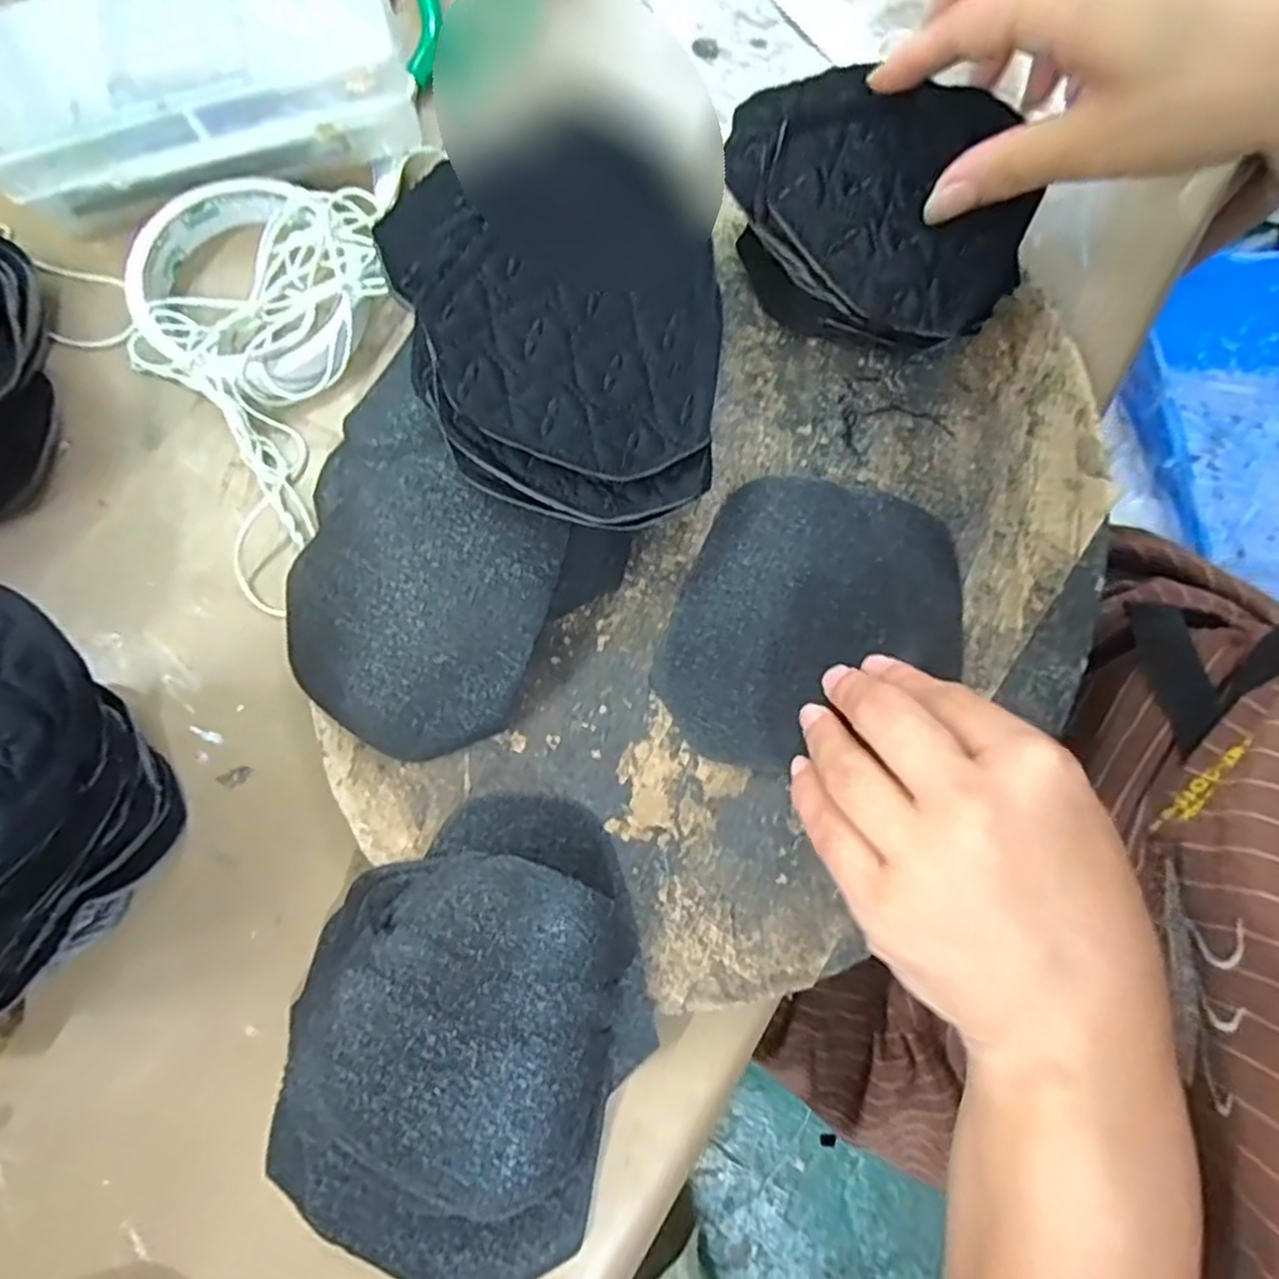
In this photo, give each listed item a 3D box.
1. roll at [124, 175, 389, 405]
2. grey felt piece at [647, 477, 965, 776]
[{"bbox_3d":[-0.151,-0.141,0.295,0.090,0.022,0.089,1,78,-3],"label":"roll"},{"bbox_3d":[0.067,-0.005,0.278,0.101,0.006,0.115,22,79,4],"label":"grey felt piece"}]

